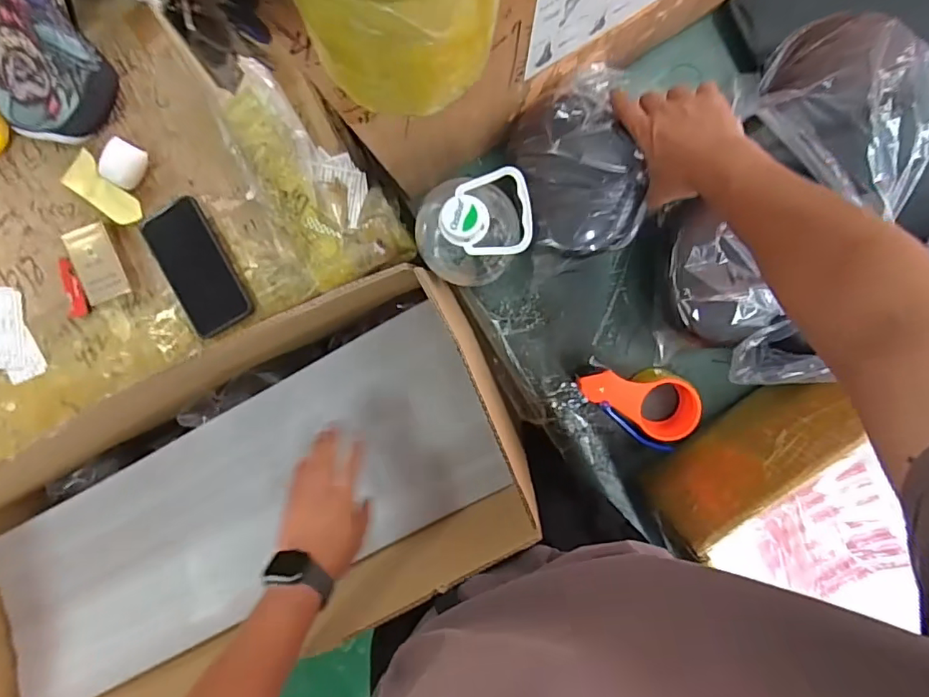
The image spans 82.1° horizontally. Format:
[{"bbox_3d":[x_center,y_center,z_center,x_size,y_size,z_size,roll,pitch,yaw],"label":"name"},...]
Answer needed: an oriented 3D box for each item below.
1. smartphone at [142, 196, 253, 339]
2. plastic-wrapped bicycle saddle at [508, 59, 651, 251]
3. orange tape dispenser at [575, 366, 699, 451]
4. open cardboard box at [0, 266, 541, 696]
[{"bbox_3d":[-0.331,-0.099,0.656,0.076,0.014,0.161,-28,96,5],"label":"smartphone"},{"bbox_3d":[0.132,-0.206,0.627,0.126,0.075,0.187,-17,97,4],"label":"plastic-wrapped bicycle saddle"},{"bbox_3d":[0.225,0.058,0.706,0.149,0.078,0.097,34,97,-2],"label":"orange tape dispenser"},{"bbox_3d":[-0.331,0.222,0.690,0.799,0.275,0.297,-28,95,6],"label":"open cardboard box"}]

